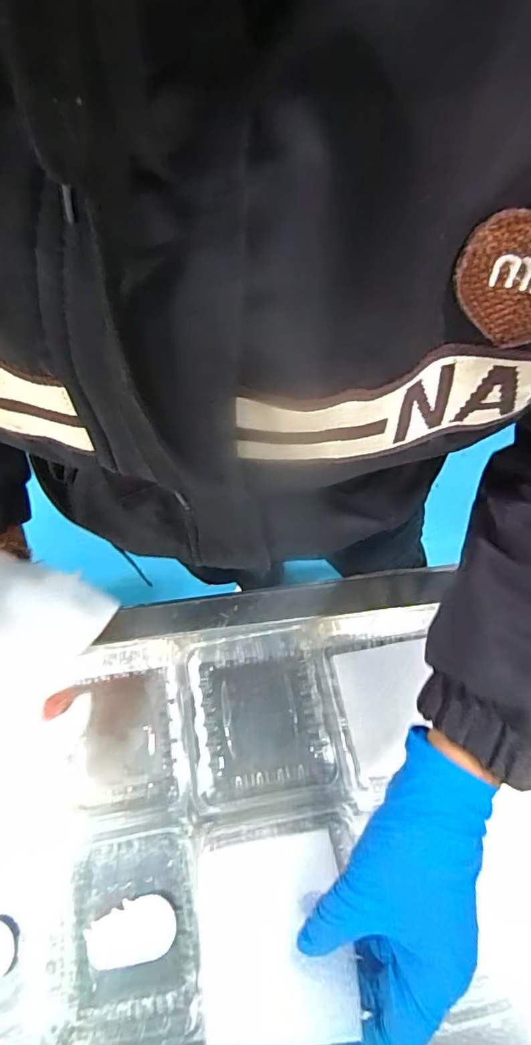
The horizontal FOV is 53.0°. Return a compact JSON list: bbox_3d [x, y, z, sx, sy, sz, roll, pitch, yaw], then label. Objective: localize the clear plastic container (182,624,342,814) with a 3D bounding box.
[{"bbox_3d":[-0.005,0.151,0.420,0.113,0.026,0.128,-6,70,-2],"label":"clear plastic container"}]

